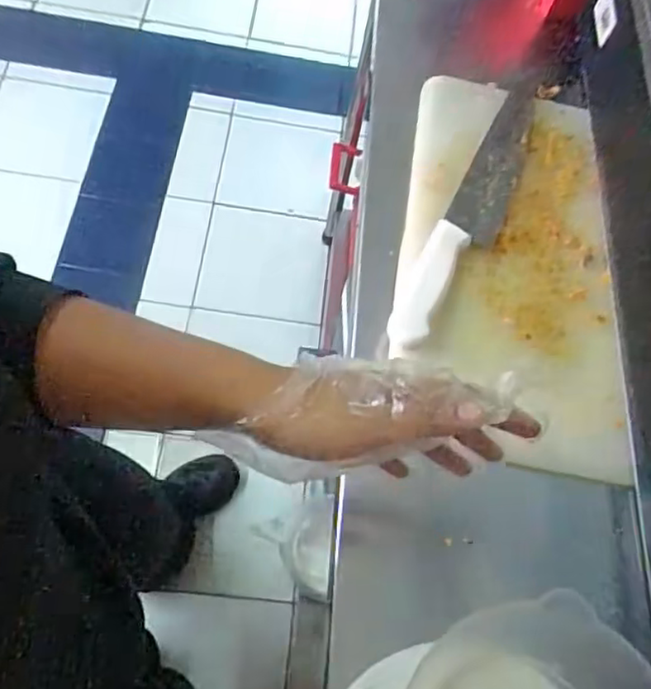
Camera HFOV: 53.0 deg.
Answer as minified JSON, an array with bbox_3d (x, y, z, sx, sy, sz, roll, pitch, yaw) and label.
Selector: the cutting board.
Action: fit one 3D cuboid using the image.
[{"bbox_3d":[0.163,-0.086,0.591,0.199,0.022,0.391,11,62,-8],"label":"cutting board"}]

